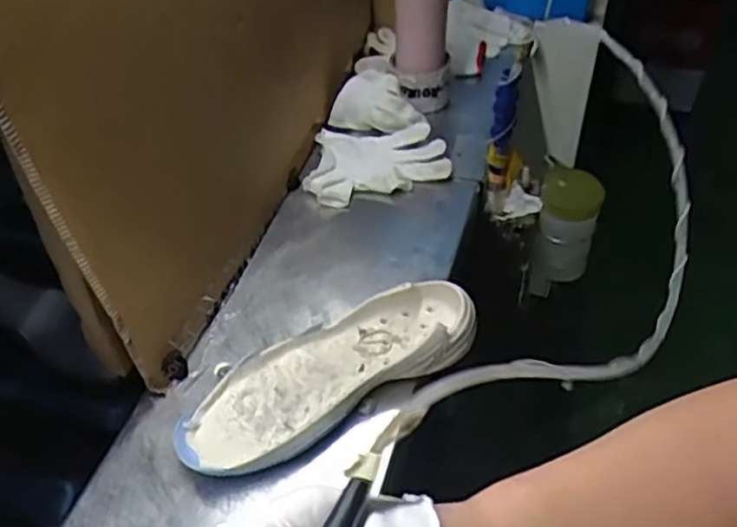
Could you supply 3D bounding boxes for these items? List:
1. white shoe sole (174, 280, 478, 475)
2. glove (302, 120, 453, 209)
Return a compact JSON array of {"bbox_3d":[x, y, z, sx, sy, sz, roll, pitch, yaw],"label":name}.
[{"bbox_3d":[-0.036,0.094,0.618,0.273,0.052,0.100,-24,49,-22],"label":"white shoe sole"},{"bbox_3d":[0.009,-0.127,0.848,0.174,0.022,0.121,-10,46,-9],"label":"glove"}]

